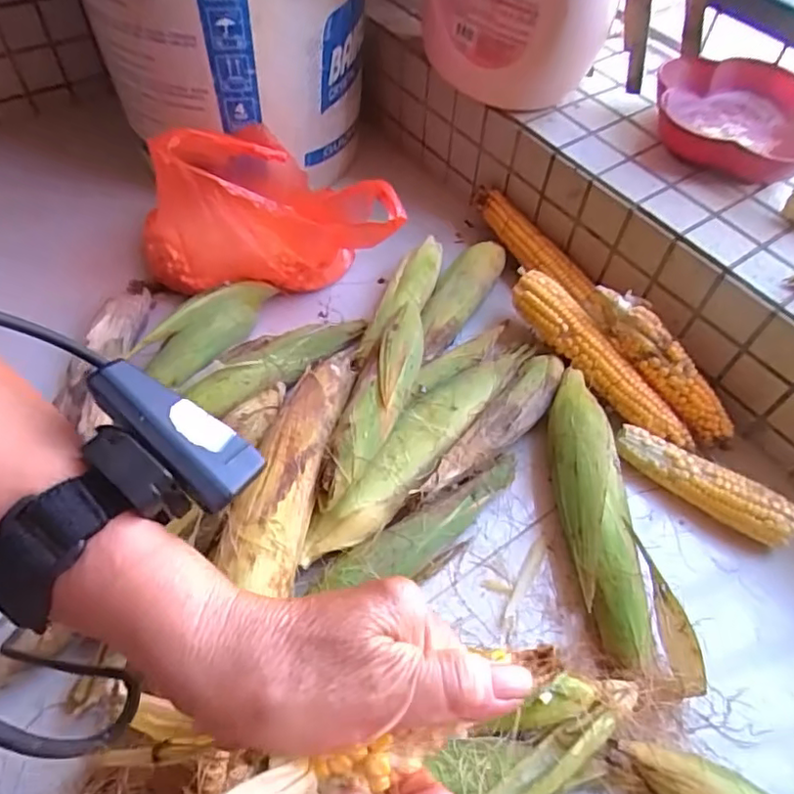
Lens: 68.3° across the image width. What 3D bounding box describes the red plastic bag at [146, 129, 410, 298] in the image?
[{"bbox_3d":[-0.126,-0.183,0.561,0.260,0.165,0.119,8,55,1],"label":"red plastic bag"}]

